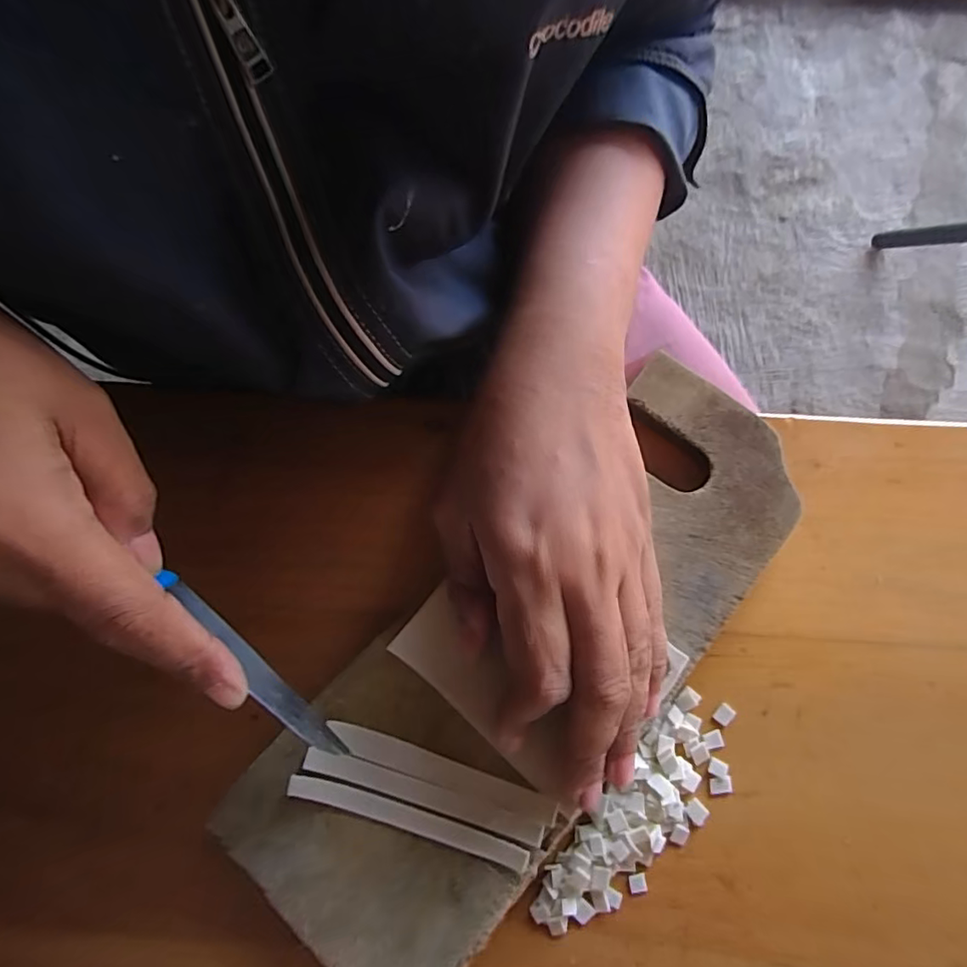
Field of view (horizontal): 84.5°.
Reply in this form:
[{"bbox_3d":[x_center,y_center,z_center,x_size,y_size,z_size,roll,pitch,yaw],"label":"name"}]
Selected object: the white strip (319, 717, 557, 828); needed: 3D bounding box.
[{"bbox_3d":[-0.017,0.109,0.202,0.088,0.004,0.011,18,77,6],"label":"white strip"}]

